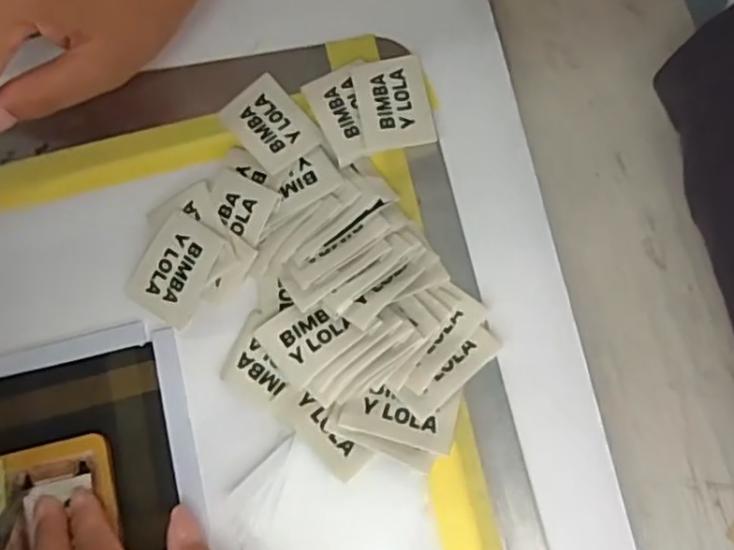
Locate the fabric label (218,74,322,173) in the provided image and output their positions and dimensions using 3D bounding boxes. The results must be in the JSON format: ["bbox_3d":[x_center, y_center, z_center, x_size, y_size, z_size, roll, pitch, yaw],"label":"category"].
[{"bbox_3d":[-0.047,-0.073,0.329,0.031,0.004,0.047,-36,71,-10],"label":"fabric label"}]

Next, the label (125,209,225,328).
[{"bbox_3d":[-0.090,-0.004,0.317,0.034,0.007,0.049,32,99,15],"label":"label"}]

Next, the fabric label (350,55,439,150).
[{"bbox_3d":[0.012,-0.083,0.324,0.033,0.004,0.049,-9,68,-2],"label":"fabric label"}]

